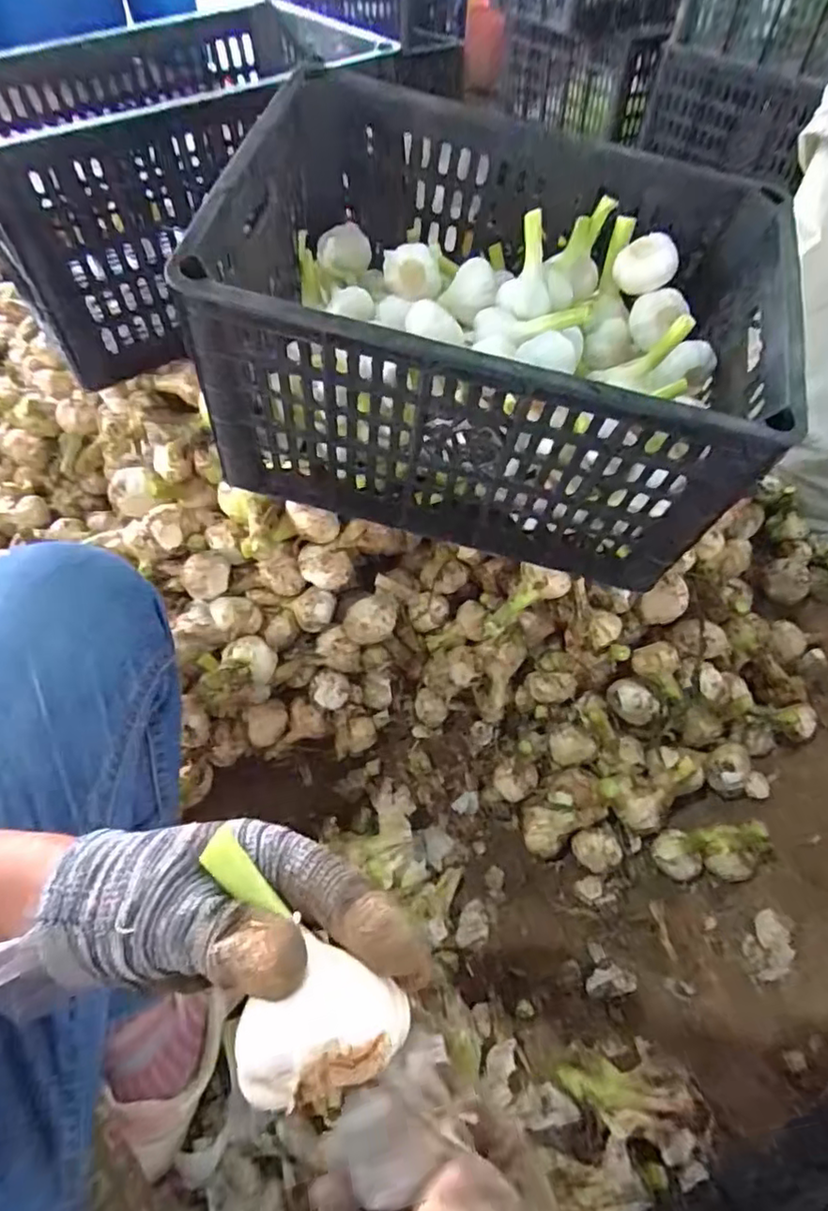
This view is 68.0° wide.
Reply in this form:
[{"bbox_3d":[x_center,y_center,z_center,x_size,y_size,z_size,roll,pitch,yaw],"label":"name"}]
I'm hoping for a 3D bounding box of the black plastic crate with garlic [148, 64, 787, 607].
[{"bbox_3d":[0.062,-0.219,0.554,0.427,0.262,0.295,10,53,6],"label":"black plastic crate with garlic"}]

